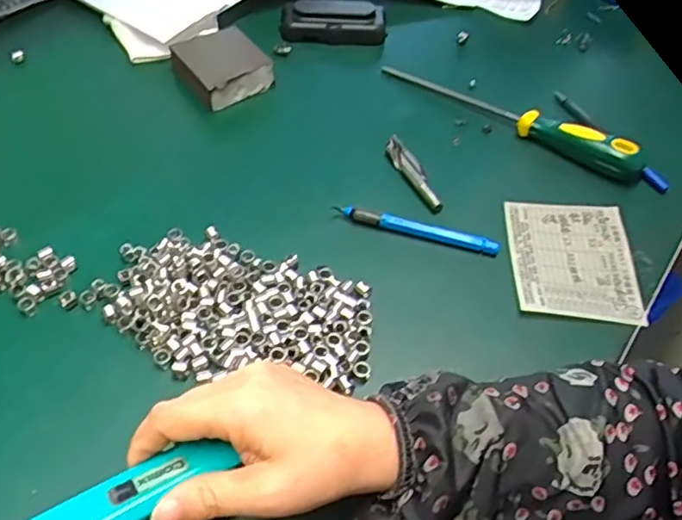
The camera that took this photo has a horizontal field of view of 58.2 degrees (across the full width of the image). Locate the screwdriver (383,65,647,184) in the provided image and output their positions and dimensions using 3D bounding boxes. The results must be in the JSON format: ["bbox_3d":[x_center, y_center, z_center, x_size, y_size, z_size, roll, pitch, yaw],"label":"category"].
[{"bbox_3d":[0.144,-0.124,0.535,0.234,0.038,0.028,26,54,19],"label":"screwdriver"}]

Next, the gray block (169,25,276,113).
[{"bbox_3d":[-0.113,-0.181,0.566,0.070,0.025,0.093,-26,56,-22],"label":"gray block"}]

